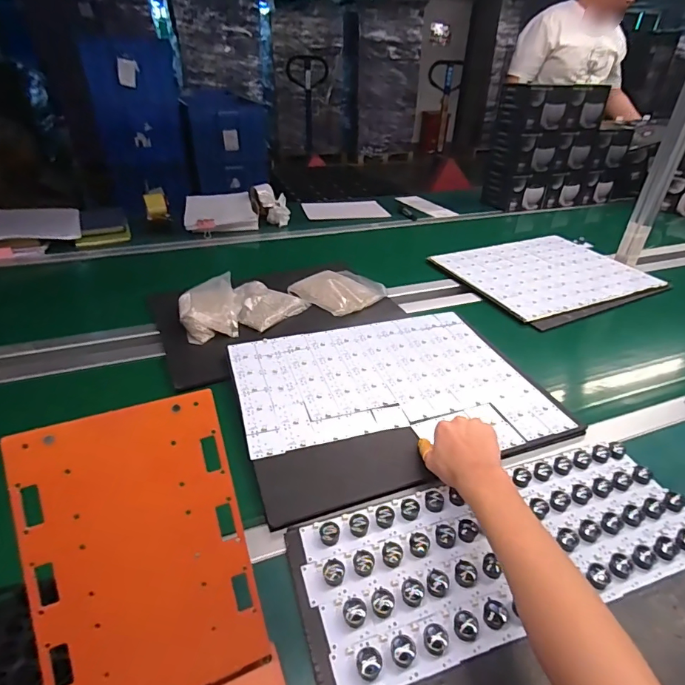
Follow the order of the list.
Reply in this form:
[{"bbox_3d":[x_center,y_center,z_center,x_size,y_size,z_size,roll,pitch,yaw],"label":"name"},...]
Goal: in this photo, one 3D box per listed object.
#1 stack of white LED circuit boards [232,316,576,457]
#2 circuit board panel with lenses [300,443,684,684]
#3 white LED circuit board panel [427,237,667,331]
[{"bbox_3d":[0.069,0.060,0.720,0.469,0.014,0.328,-7,37,-11],"label":"stack of white LED circuit boards"},{"bbox_3d":[0.195,0.224,0.497,0.464,0.020,0.171,-10,36,-15],"label":"circuit board panel with lenses"},{"bbox_3d":[0.532,-0.186,1.131,0.496,0.021,0.387,-15,40,-21],"label":"white LED circuit board panel"}]

